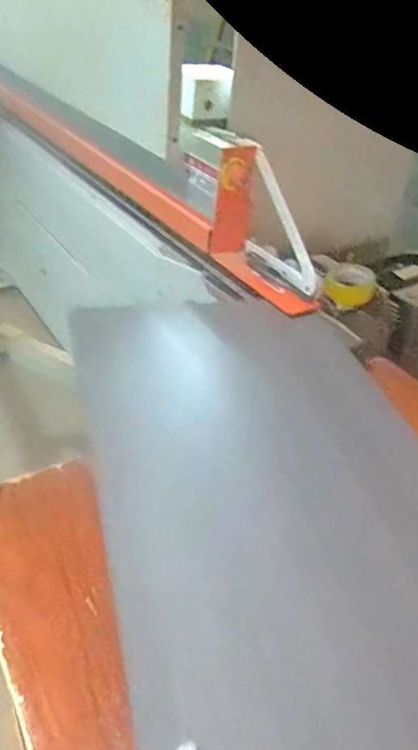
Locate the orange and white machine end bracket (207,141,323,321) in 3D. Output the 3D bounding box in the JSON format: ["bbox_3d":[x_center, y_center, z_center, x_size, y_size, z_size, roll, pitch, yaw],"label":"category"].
[{"bbox_3d":[0.106,-0.260,0.980,0.099,0.209,0.264,-15,41,-27],"label":"orange and white machine end bracket"}]

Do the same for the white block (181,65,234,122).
[{"bbox_3d":[-0.012,-0.542,1.044,0.105,0.093,0.045,-11,40,-22],"label":"white block"}]

